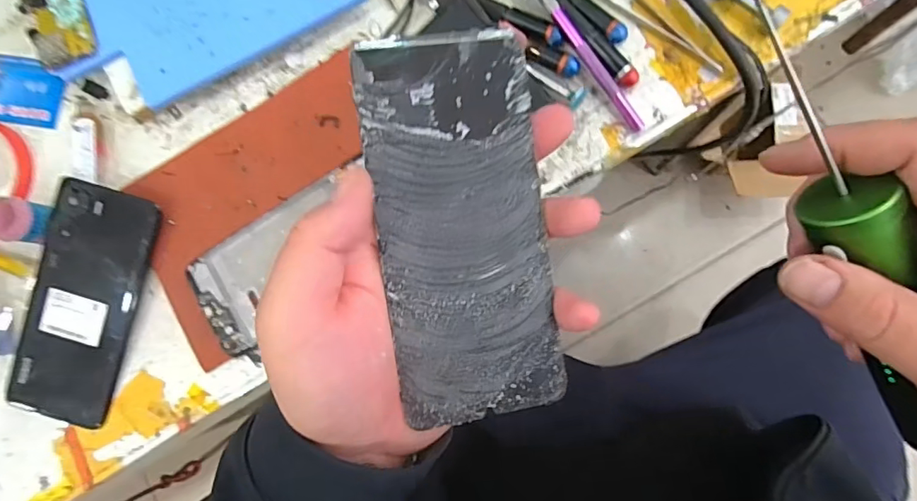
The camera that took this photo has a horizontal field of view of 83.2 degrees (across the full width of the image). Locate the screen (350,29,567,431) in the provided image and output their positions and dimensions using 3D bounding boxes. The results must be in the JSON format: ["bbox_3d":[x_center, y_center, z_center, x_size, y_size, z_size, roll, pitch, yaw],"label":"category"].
[{"bbox_3d":[0.003,-0.008,0.216,0.070,0.004,0.157,-9,95,-11],"label":"screen"}]

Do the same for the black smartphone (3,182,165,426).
[{"bbox_3d":[-0.260,0.038,0.357,0.072,0.009,0.164,16,94,-1],"label":"black smartphone"}]

